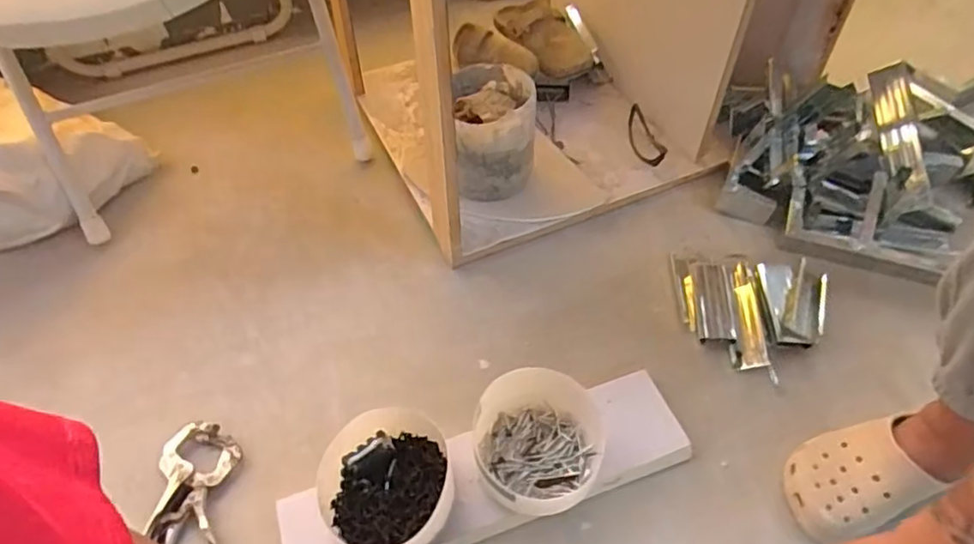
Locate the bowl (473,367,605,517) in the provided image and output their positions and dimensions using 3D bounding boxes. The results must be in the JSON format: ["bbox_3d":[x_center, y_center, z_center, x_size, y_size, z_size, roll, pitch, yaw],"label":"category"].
[{"bbox_3d":[0.064,0.204,0.744,0.150,0.086,0.154,0,50,1],"label":"bowl"}]

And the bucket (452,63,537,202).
[{"bbox_3d":[0.014,-0.216,1.017,0.123,0.170,0.148,-2,50,0],"label":"bucket"}]

